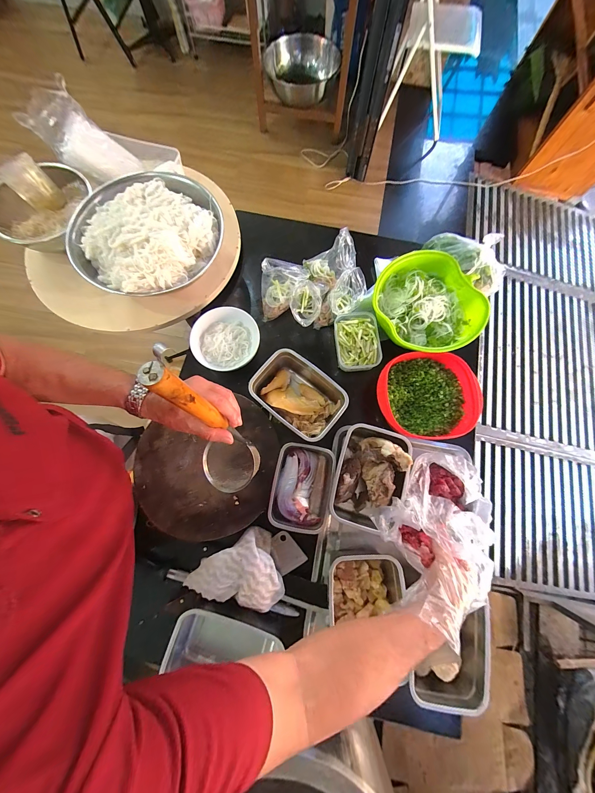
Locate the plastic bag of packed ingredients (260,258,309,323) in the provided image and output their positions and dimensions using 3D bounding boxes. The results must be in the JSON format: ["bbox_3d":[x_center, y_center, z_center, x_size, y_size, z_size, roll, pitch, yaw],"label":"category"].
[{"bbox_3d":[-0.046,-0.295,0.686,0.129,0.155,0.088,-22,78,-5],"label":"plastic bag of packed ingredients"}]

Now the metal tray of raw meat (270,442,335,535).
[{"bbox_3d":[0.013,0.213,0.618,0.140,0.058,0.188,8,77,2],"label":"metal tray of raw meat"}]

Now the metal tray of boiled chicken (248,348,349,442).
[{"bbox_3d":[0.003,0.000,0.653,0.217,0.087,0.151,39,79,8],"label":"metal tray of boiled chicken"}]

